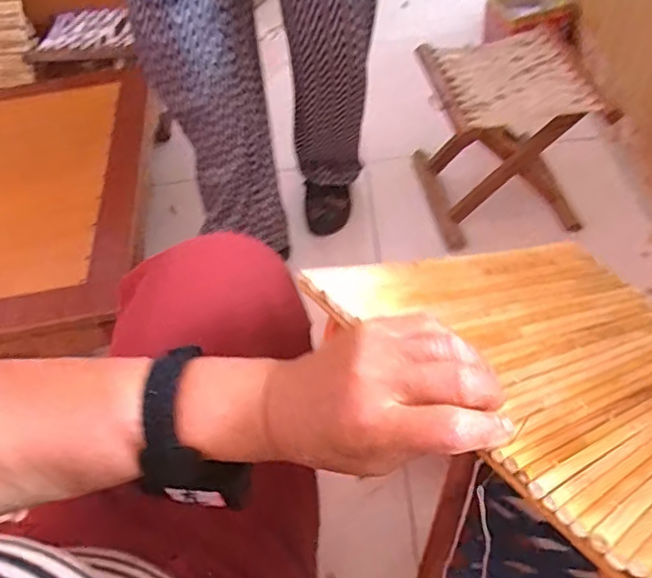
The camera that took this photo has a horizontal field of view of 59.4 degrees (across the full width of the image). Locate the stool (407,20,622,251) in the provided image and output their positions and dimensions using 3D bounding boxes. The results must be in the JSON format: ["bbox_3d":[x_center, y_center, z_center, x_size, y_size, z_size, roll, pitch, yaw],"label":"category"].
[{"bbox_3d":[0.302,-0.266,1.010,0.244,0.239,0.270,-13,50,-5],"label":"stool"}]

